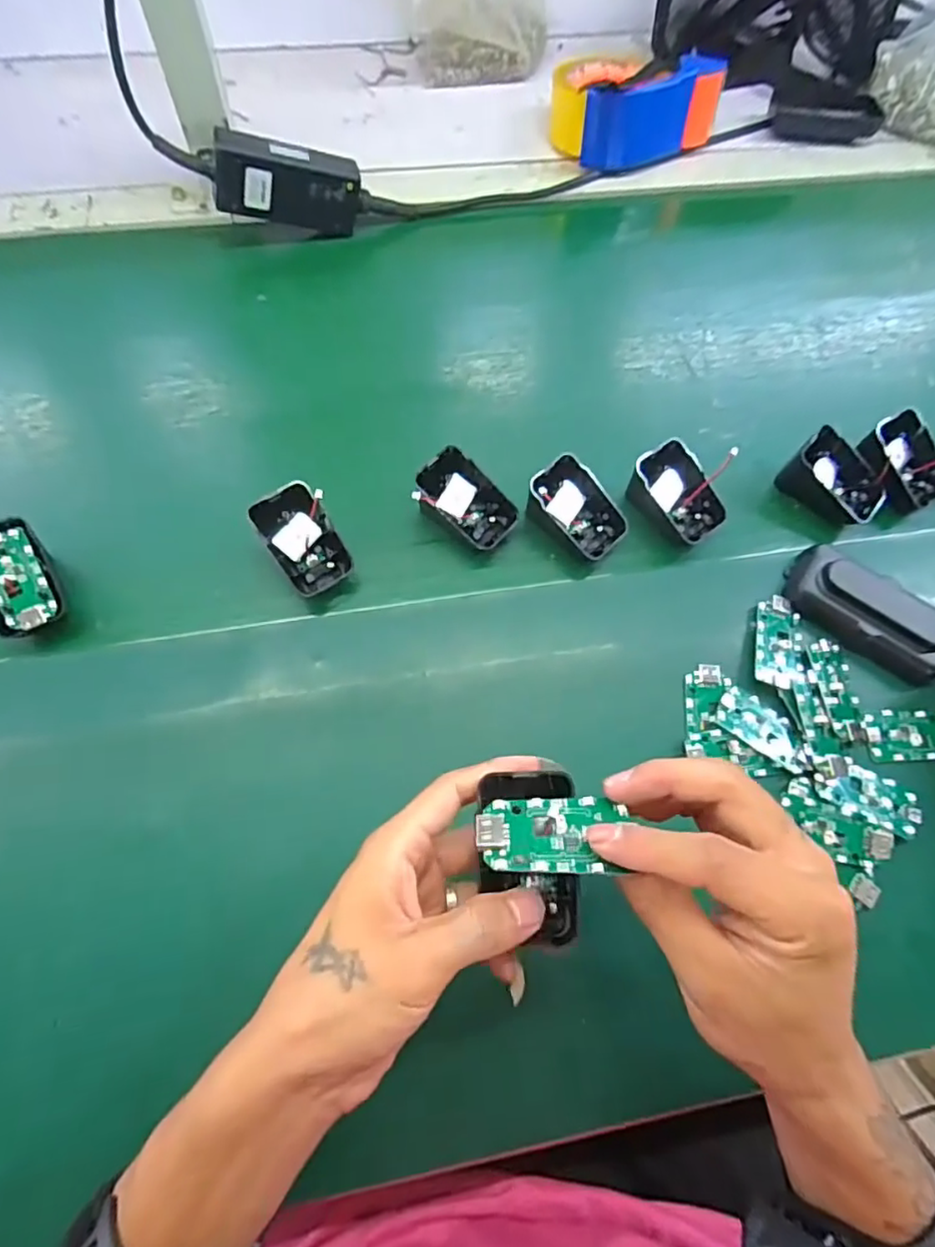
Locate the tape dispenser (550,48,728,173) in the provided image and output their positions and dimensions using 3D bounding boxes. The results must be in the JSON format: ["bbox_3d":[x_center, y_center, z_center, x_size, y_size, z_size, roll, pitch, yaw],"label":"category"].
[{"bbox_3d":[0.156,-0.508,0.597,0.149,0.073,0.100,-15,66,-9],"label":"tape dispenser"}]

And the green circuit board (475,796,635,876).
[{"bbox_3d":[0.033,0.084,0.248,0.056,0.004,0.031,-1,47,0],"label":"green circuit board"}]

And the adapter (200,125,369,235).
[{"bbox_3d":[-0.149,-0.367,0.517,0.127,0.053,0.028,-3,64,-24],"label":"adapter"}]

